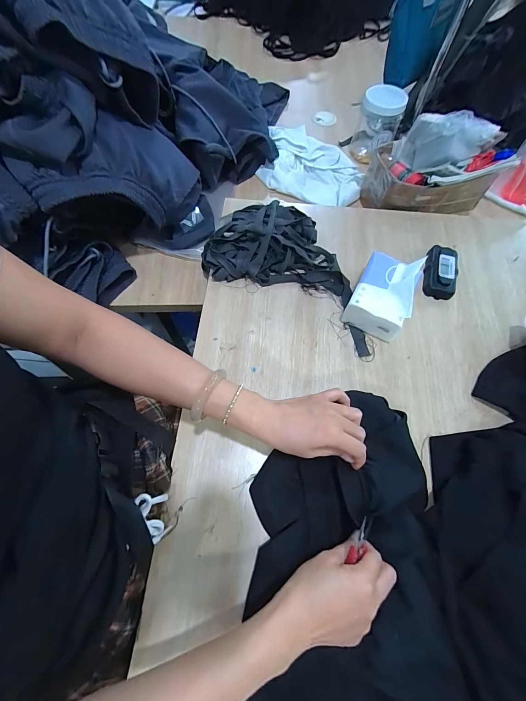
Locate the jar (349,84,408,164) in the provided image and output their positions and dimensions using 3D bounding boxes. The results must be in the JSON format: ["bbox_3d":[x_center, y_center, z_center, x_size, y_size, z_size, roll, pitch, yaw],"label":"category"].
[{"bbox_3d":[0.260,-0.512,0.675,0.092,0.137,0.085,18,67,7],"label":"jar"}]

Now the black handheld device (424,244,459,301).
[{"bbox_3d":[0.314,-0.140,0.517,0.051,0.030,0.097,13,67,4],"label":"black handheld device"}]

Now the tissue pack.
[{"bbox_3d":[0.192,-0.094,0.462,0.086,0.085,0.118,26,68,10],"label":"tissue pack"}]

